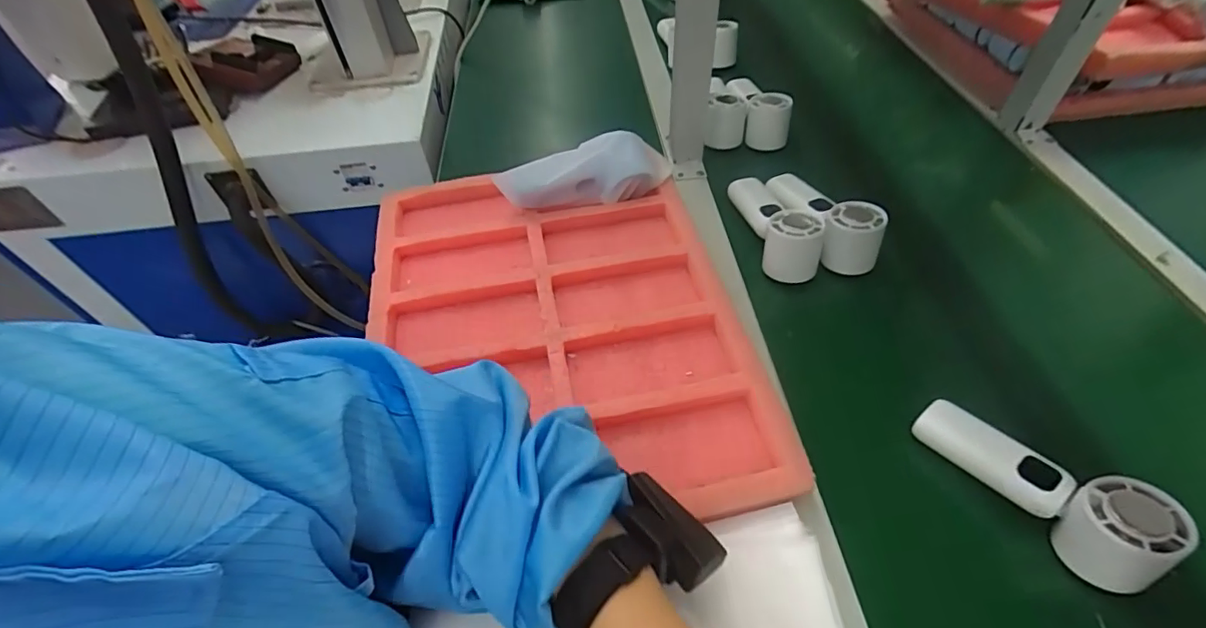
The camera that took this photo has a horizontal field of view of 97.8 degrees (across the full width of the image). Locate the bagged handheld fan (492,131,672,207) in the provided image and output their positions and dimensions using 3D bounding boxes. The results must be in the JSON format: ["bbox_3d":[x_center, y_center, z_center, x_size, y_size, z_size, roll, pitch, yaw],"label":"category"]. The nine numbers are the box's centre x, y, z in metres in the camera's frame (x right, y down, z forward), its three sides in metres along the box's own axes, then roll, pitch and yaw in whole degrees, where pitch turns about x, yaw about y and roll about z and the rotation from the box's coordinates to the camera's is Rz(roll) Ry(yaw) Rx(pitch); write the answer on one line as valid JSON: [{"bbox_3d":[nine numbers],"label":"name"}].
[{"bbox_3d":[-0.016,-0.151,0.573,0.190,0.057,0.046,-13,51,-8],"label":"bagged handheld fan"}]

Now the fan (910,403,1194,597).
[{"bbox_3d":[0.308,0.115,0.374,0.055,0.053,0.154,-33,56,-22],"label":"fan"}]

